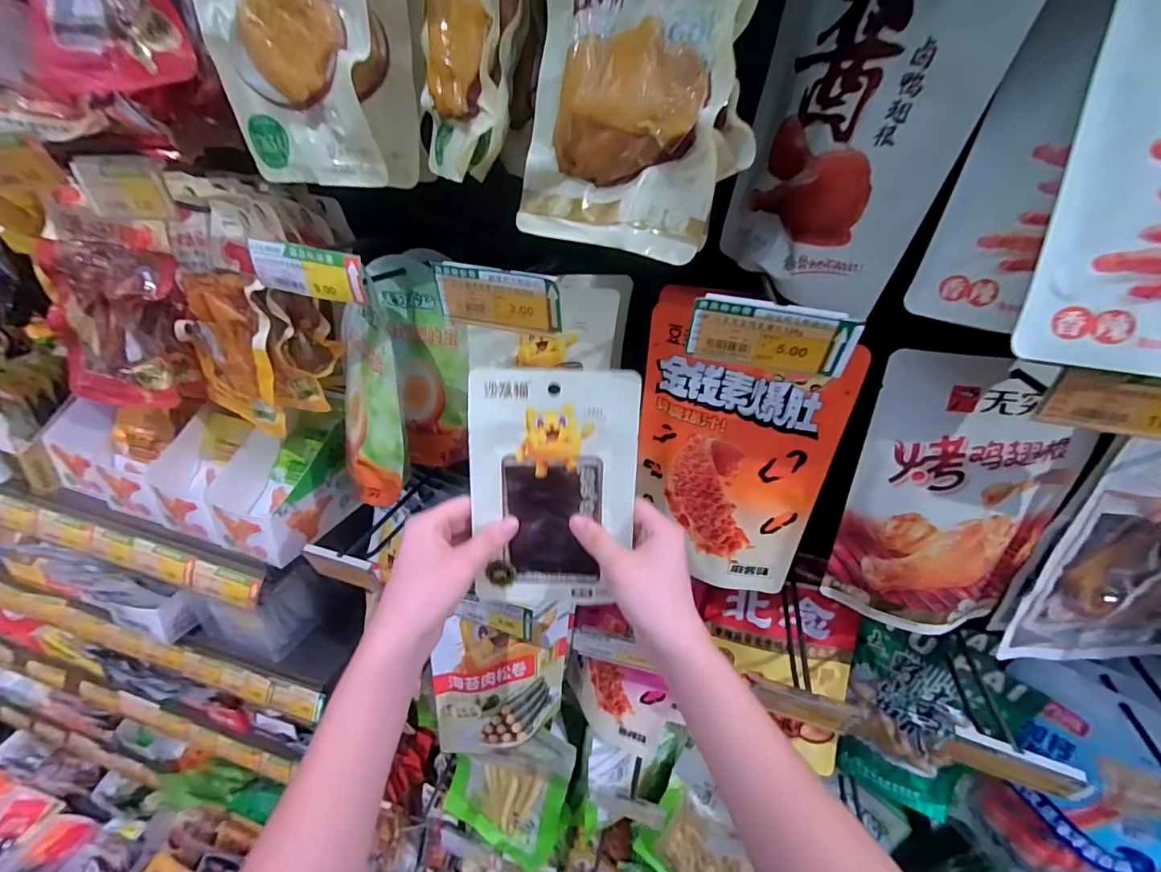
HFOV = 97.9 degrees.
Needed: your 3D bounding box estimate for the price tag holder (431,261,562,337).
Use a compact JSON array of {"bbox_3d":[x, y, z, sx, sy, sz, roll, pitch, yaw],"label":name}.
[{"bbox_3d":[-0.054,-0.091,0.341,0.087,0.048,0.008,12,48,12],"label":"price tag holder"}]

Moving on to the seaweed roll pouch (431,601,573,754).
[{"bbox_3d":[-0.083,0.283,0.581,0.158,0.178,0.045,-8,33,-22],"label":"seaweed roll pouch"}]

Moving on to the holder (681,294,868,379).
[{"bbox_3d":[0.112,-0.060,0.300,0.091,0.039,0.009,11,30,9],"label":"holder"}]

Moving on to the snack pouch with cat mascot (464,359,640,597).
[{"bbox_3d":[-0.021,0.044,0.396,0.125,0.192,0.008,2,14,1],"label":"snack pouch with cat mascot"}]

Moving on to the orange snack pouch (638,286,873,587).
[{"bbox_3d":[0.121,0.016,0.447,0.167,0.235,0.027,23,34,28],"label":"orange snack pouch"}]

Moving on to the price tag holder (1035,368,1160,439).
[{"bbox_3d":[0.295,-0.018,0.264,0.085,0.038,0.008,10,30,9],"label":"price tag holder"}]

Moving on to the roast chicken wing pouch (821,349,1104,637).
[{"bbox_3d":[0.309,0.058,0.412,0.162,0.249,0.029,3,26,6],"label":"roast chicken wing pouch"}]

